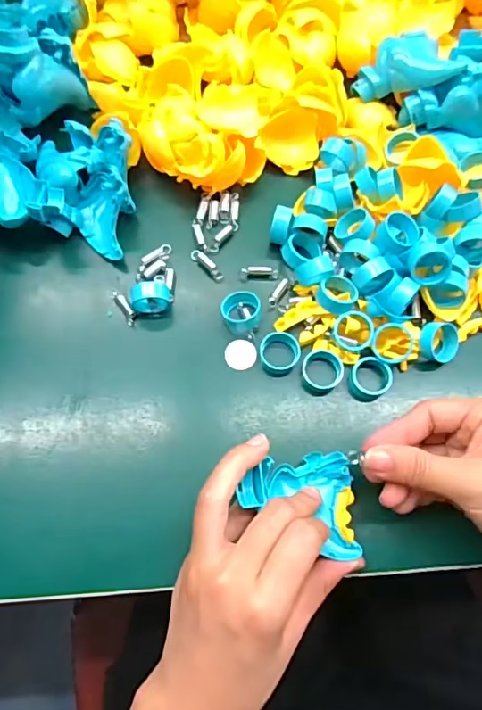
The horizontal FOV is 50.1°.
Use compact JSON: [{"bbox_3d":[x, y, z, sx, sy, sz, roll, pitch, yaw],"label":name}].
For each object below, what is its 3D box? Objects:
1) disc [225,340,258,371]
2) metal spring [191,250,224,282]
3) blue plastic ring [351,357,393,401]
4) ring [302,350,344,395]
[{"bbox_3d":[0.000,0.000,0.336,0.020,0.005,0.019,0,69,-1],"label":"disc"},{"bbox_3d":[-0.023,-0.062,0.355,0.027,0.010,0.008,43,75,14],"label":"metal spring"},{"bbox_3d":[0.082,0.015,0.328,0.027,0.010,0.025,0,69,-1],"label":"blue plastic ring"},{"bbox_3d":[0.052,0.011,0.330,0.025,0.011,0.026,0,69,-1],"label":"ring"}]

